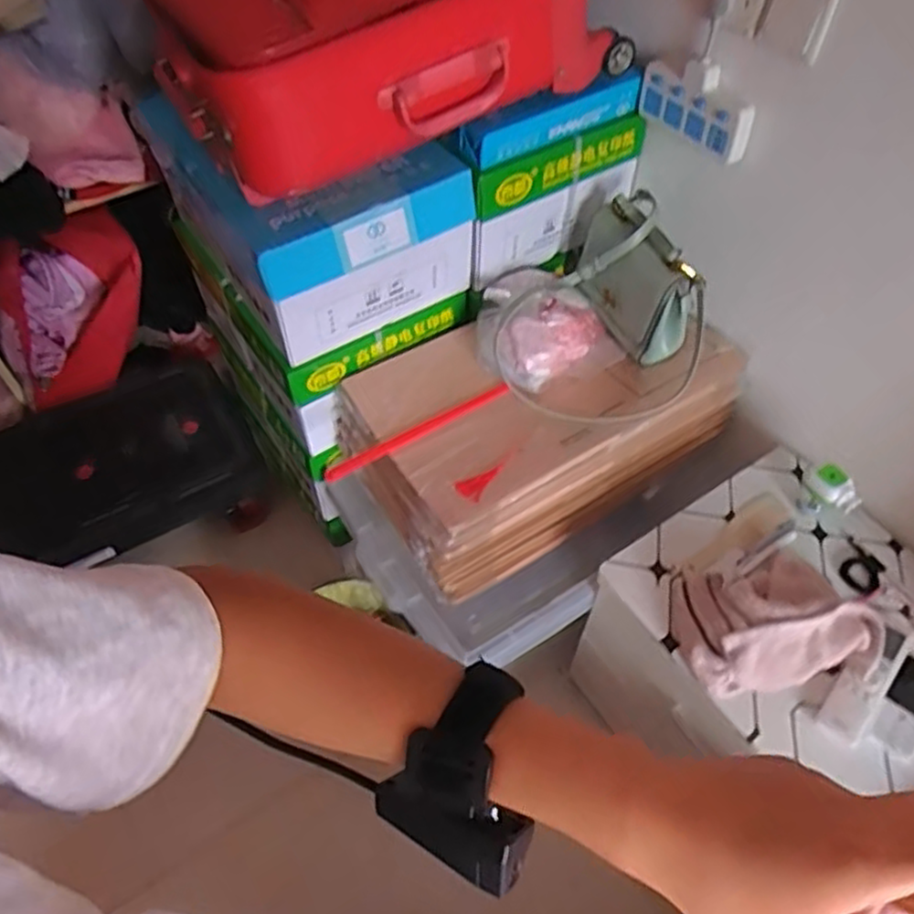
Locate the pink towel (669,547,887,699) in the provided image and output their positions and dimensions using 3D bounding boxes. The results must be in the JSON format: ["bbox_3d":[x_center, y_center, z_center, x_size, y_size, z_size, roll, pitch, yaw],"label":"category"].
[{"bbox_3d":[0.403,0.198,0.917,0.233,0.084,0.185,-7,53,-6],"label":"pink towel"}]

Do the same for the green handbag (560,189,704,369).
[{"bbox_3d":[0.268,-0.262,1.083,0.108,0.174,0.206,-20,56,-15],"label":"green handbag"}]

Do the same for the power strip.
[{"bbox_3d":[0.318,-0.467,0.977,0.030,0.067,0.172,-32,59,-22],"label":"power strip"}]

